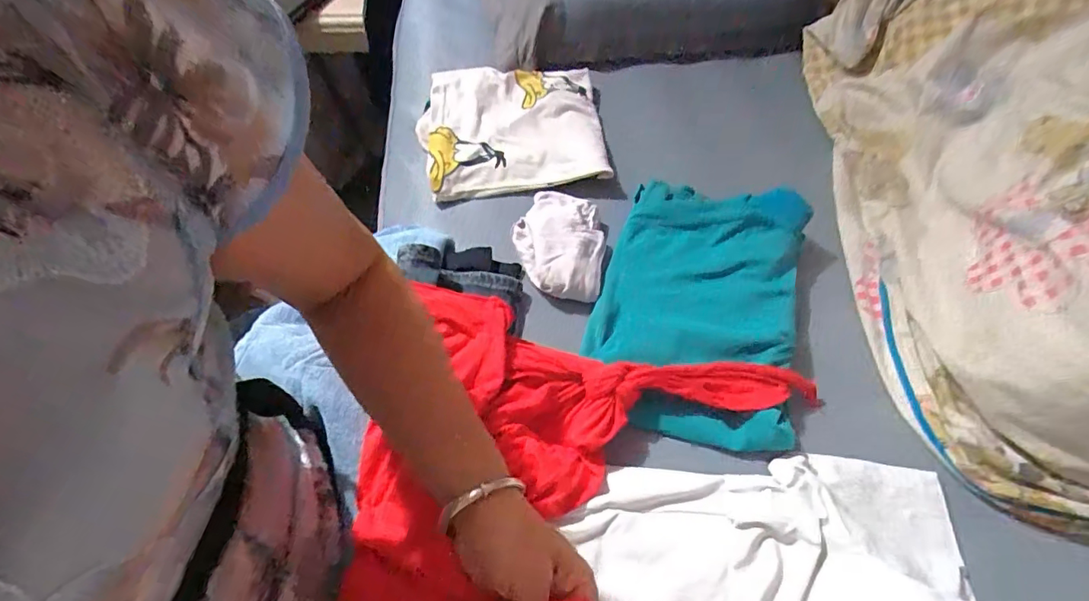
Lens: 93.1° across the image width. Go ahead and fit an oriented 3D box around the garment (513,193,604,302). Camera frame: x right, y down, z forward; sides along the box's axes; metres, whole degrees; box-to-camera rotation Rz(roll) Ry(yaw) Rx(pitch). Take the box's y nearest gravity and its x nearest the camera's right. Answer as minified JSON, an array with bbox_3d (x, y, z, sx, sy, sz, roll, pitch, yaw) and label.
[{"bbox_3d":[0.018,-0.082,0.607,0.111,0.036,0.158,9,57,3],"label":"garment"}]

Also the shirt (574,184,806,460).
[{"bbox_3d":[0.172,-0.003,0.578,0.205,0.072,0.314,16,57,7],"label":"shirt"}]

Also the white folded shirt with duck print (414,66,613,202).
[{"bbox_3d":[-0.046,-0.246,0.721,0.246,0.030,0.229,-4,57,-6],"label":"white folded shirt with duck print"}]

